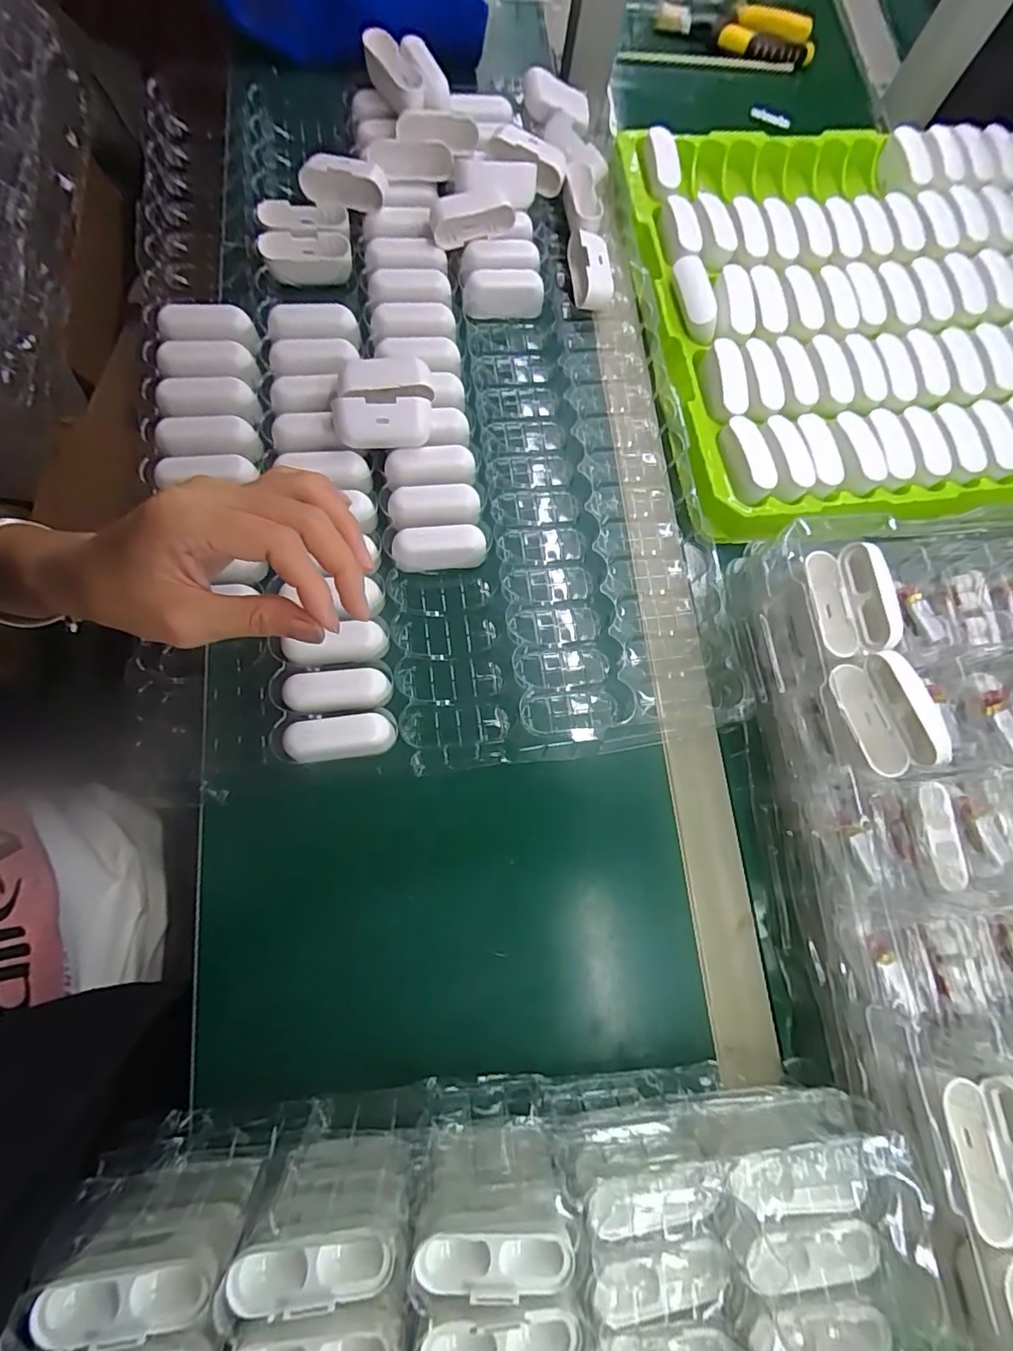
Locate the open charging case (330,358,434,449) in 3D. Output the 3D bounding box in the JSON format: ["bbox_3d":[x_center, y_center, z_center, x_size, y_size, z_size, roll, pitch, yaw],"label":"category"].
[{"bbox_3d":[-0.083,-0.189,0.369,0.064,0.021,0.063,-1,76,-7],"label":"open charging case"}]

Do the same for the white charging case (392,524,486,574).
[{"bbox_3d":[-0.046,-0.086,0.376,0.062,0.032,0.022,-6,73,-3],"label":"white charging case"}]

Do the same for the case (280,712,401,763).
[{"bbox_3d":[-0.100,0.038,0.329,0.064,0.020,0.024,-5,73,-15],"label":"case"}]

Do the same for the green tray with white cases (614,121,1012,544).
[{"bbox_3d":[0.390,-0.328,0.474,0.570,0.046,0.405,-8,77,-8],"label":"green tray with white cases"}]

